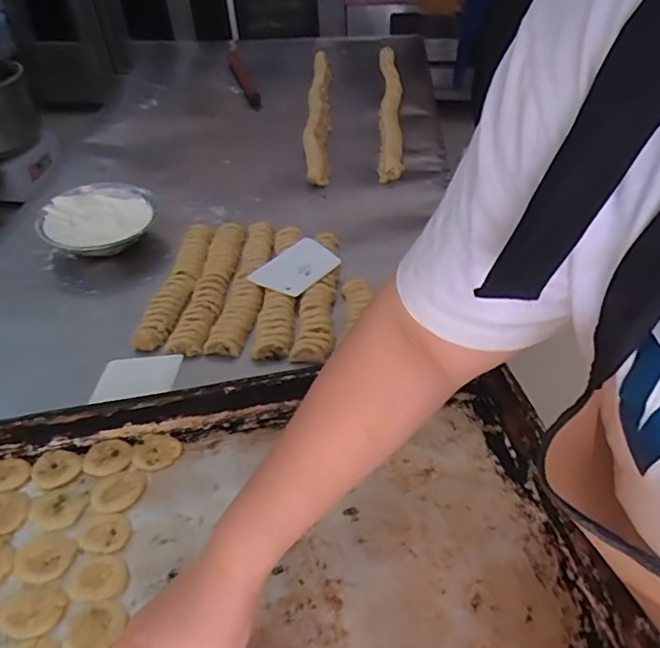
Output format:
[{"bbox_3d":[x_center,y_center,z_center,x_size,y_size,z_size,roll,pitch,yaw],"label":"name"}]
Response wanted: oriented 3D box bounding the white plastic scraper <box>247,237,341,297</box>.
[{"bbox_3d":[-0.049,-0.093,0.878,0.093,0.010,0.130,28,52,30],"label":"white plastic scraper"}]

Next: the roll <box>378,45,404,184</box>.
[{"bbox_3d":[0.135,-0.489,1.260,0.052,0.047,0.574,0,52,6],"label":"roll"}]

